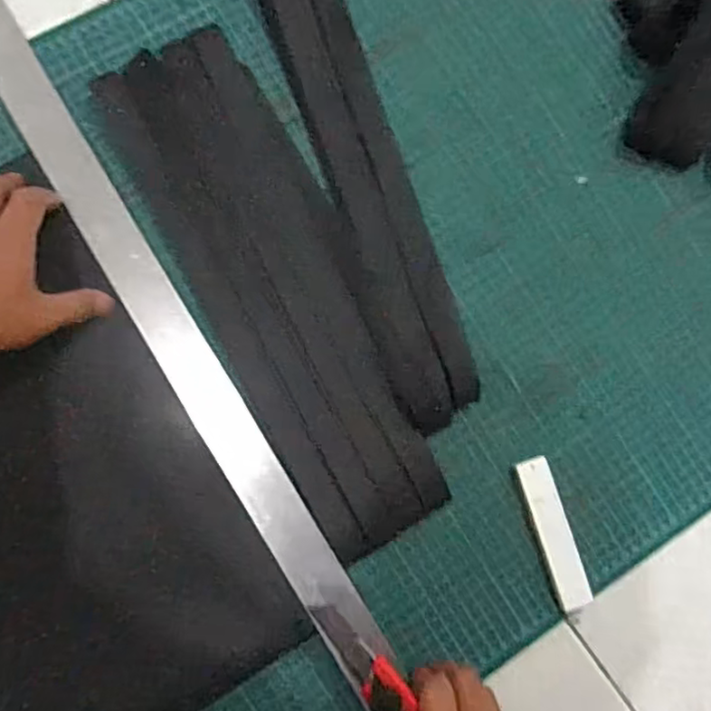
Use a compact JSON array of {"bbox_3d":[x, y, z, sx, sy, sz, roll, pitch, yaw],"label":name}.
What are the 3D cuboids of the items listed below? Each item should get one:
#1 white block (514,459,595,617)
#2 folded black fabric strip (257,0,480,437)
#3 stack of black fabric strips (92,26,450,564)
[{"bbox_3d":[0.154,0.137,0.497,0.029,0.010,0.116,-15,87,-7],"label":"white block"},{"bbox_3d":[-0.002,-0.165,0.496,0.068,0.021,0.446,-18,87,-7],"label":"folded black fabric strip"},{"bbox_3d":[-0.057,-0.051,0.489,0.121,0.020,0.407,-27,88,-7],"label":"stack of black fabric strips"}]

